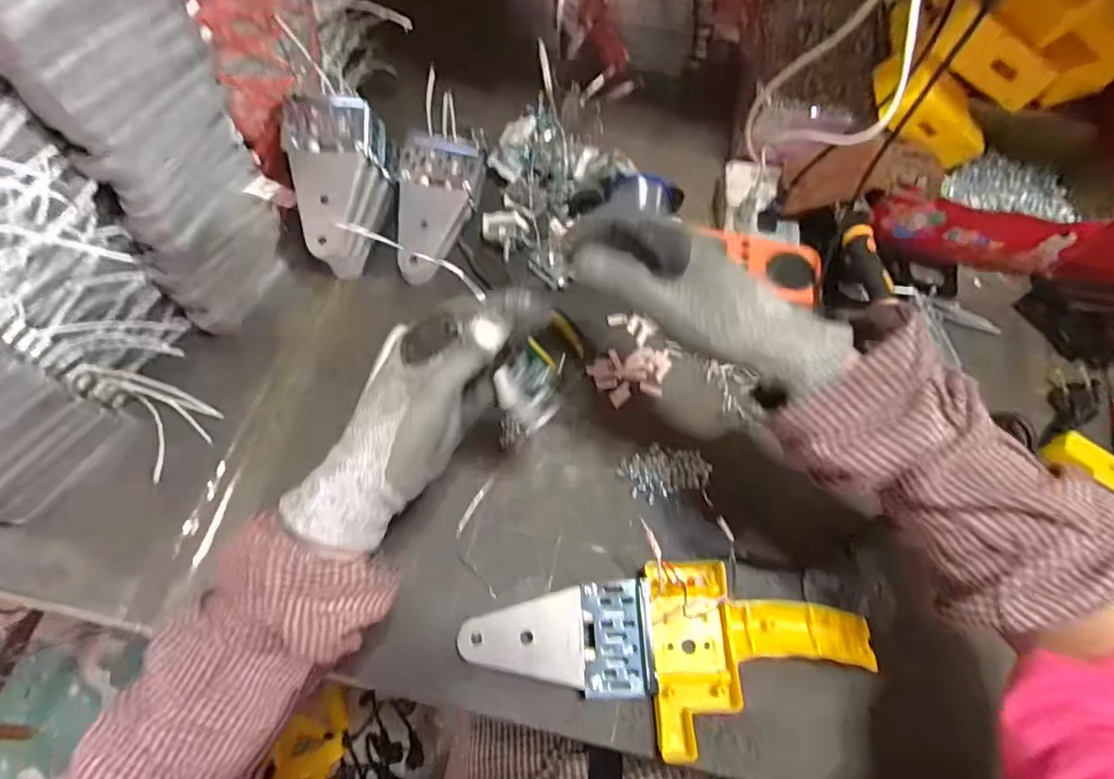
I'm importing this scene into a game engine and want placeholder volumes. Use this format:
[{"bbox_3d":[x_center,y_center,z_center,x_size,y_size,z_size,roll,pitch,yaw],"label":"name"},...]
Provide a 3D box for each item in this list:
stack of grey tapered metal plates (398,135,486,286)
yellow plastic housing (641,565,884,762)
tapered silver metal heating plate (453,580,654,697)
[{"bbox_3d":[-0.121,-0.177,0.551,0.078,0.036,0.153,11,79,2],"label":"stack of grey tapered metal plates"},{"bbox_3d":[0.146,0.192,0.407,0.148,0.034,0.127,0,66,-3],"label":"yellow plastic housing"},{"bbox_3d":[0.000,0.182,0.409,0.136,0.026,0.074,1,66,-3],"label":"tapered silver metal heating plate"}]

